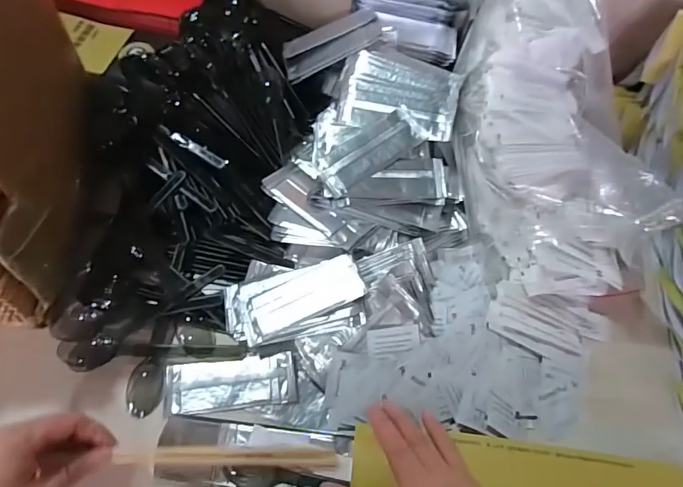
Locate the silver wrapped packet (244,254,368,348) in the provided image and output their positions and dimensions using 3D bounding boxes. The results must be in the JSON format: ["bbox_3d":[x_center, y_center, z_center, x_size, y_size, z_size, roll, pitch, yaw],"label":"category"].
[{"bbox_3d":[-0.040,0.052,0.438,0.121,0.010,0.048,-24,66,2],"label":"silver wrapped packet"}]

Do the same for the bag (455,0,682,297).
[{"bbox_3d":[0.214,-0.135,0.482,0.151,0.111,0.375,-7,88,-7],"label":"bag"}]

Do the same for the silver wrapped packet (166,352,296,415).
[{"bbox_3d":[-0.106,0.135,0.429,0.118,0.006,0.046,-5,64,-6],"label":"silver wrapped packet"}]

